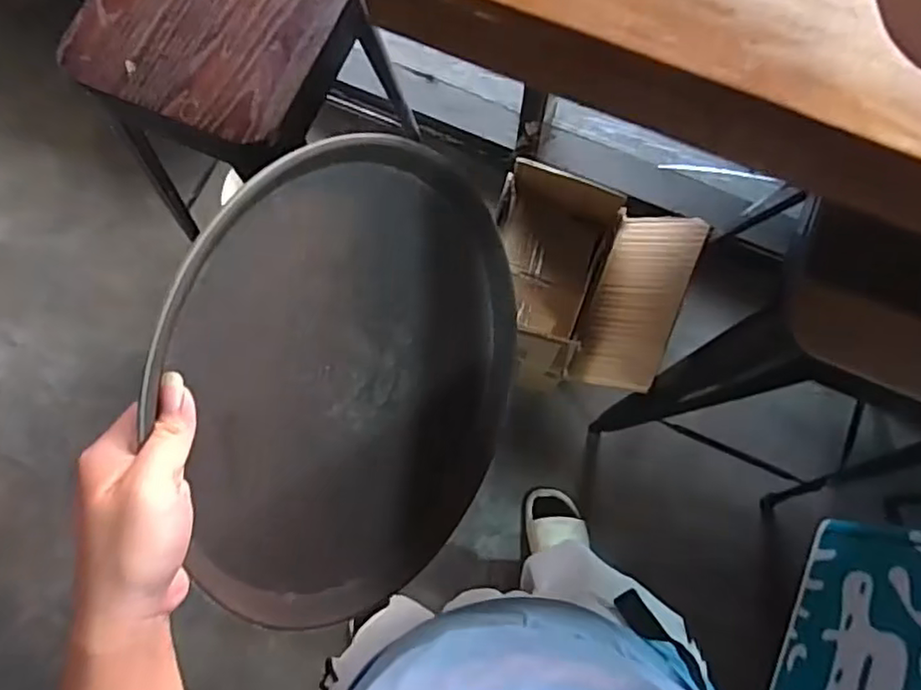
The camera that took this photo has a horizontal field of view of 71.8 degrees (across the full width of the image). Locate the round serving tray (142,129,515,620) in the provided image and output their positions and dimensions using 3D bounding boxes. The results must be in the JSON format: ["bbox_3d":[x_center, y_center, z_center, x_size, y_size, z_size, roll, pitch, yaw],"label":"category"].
[{"bbox_3d":[-0.059,0.025,0.473,0.023,0.329,0.318,13,31,39],"label":"round serving tray"}]

